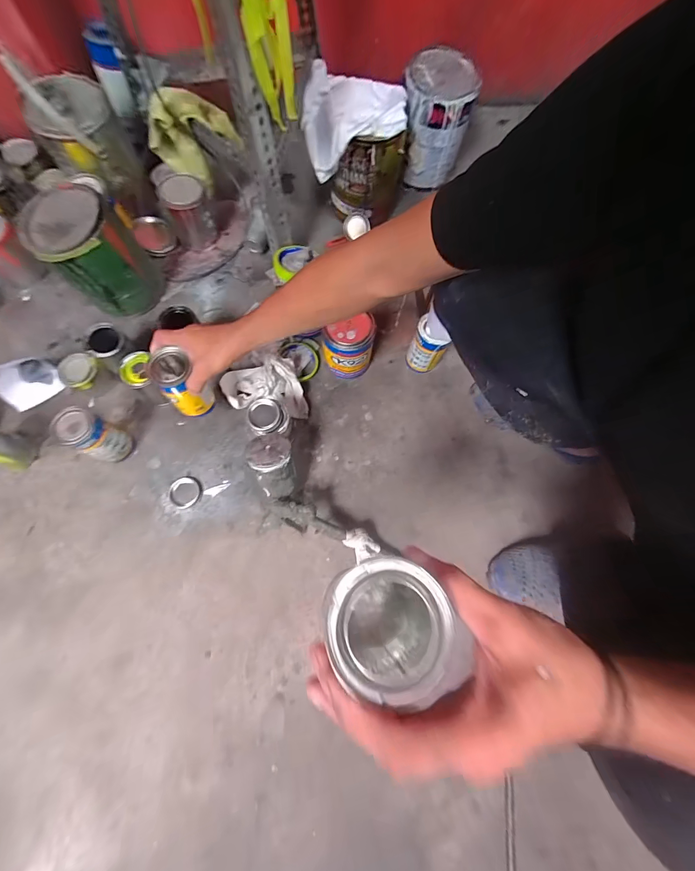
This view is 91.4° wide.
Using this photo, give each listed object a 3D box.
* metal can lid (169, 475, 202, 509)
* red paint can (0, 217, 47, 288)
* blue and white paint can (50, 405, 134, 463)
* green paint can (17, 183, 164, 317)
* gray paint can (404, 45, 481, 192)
[{"bbox_3d":[-0.326,0.113,0.681,0.064,0.004,0.063,0,75,0],"label":"metal can lid"},{"bbox_3d":[-0.752,-0.405,0.750,0.095,0.105,0.093,0,75,0],"label":"red paint can"},{"bbox_3d":[-0.468,0.003,0.639,0.066,0.134,0.067,0,75,0],"label":"blue and white paint can"},{"bbox_3d":[-0.509,-0.366,0.705,0.162,0.188,0.152,0,75,0],"label":"green paint can"},{"bbox_3d":[0.209,-0.756,0.825,0.158,0.191,0.185,8,76,0],"label":"gray paint can"}]

